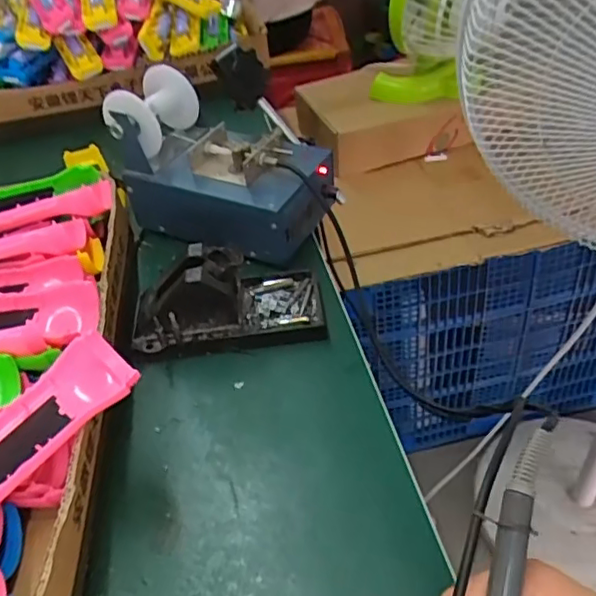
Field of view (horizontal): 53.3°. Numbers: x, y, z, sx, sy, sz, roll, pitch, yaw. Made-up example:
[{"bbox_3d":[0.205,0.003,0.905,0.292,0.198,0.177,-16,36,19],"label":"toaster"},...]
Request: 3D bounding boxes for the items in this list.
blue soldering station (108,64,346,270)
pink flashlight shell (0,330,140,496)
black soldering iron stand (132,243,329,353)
[{"bbox_3d":[-0.072,-0.129,0.576,0.198,0.136,0.123,23,51,28],"label":"blue soldering station"},{"bbox_3d":[-0.165,0.089,0.352,0.047,0.028,0.155,33,66,34],"label":"pink flashlight shell"},{"bbox_3d":[-0.059,-0.003,0.494,0.154,0.076,0.073,-8,43,-1],"label":"black soldering iron stand"}]

